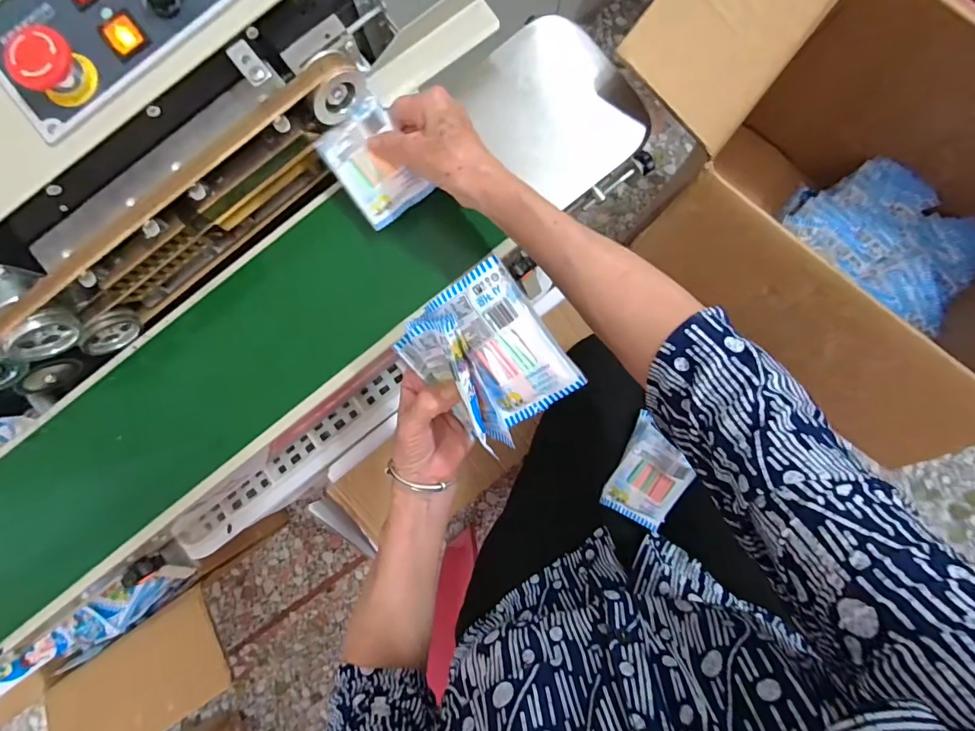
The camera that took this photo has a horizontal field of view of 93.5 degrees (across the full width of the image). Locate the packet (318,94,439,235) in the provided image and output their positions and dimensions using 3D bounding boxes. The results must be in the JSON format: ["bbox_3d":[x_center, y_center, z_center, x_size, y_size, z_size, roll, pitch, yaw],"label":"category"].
[{"bbox_3d":[-0.097,-0.170,0.392,0.063,0.006,0.090,-32,100,8],"label":"packet"}]

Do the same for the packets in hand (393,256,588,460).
[{"bbox_3d":[0.001,-0.005,0.315,0.105,0.045,0.097,46,120,-9],"label":"packets in hand"}]

